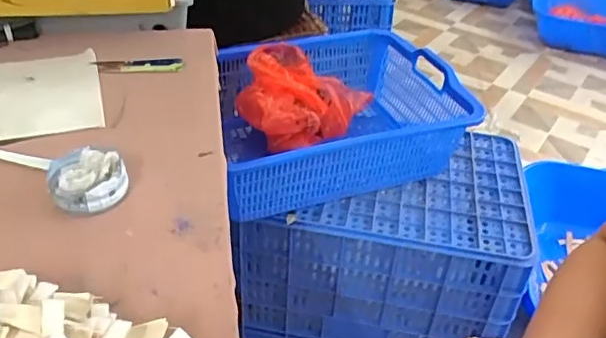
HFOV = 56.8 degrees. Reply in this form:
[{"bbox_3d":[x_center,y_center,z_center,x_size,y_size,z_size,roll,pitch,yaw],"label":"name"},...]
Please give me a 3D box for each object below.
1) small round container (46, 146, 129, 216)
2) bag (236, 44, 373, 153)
[{"bbox_3d":[-0.208,0.008,0.541,0.068,0.033,0.075,-14,40,-23],"label":"small round container"},{"bbox_3d":[-0.026,-0.139,1.124,0.236,0.127,0.219,-26,47,-34],"label":"bag"}]

